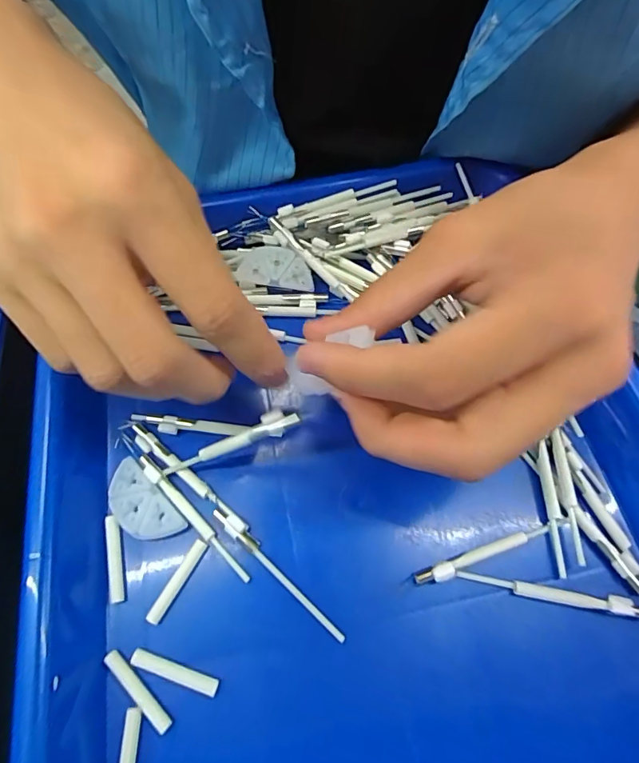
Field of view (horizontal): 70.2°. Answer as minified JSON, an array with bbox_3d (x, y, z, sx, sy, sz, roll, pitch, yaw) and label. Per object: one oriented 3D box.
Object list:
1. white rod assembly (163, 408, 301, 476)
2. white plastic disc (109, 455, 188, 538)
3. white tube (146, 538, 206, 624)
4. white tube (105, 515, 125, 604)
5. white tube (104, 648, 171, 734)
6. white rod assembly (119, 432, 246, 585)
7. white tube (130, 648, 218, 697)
[{"bbox_3d":[-0.038,0.025,0.186,0.069,0.005,0.008,-25,63,23],"label":"white rod assembly"},{"bbox_3d":[-0.075,0.051,0.191,0.020,0.006,0.038,-40,70,-15],"label":"white plastic disc"},{"bbox_3d":[-0.057,0.079,0.180,0.006,0.004,0.034,27,69,13],"label":"white tube"},{"bbox_3d":[-0.083,0.071,0.184,0.005,0.004,0.033,-15,66,-5],"label":"white tube"},{"bbox_3d":[-0.067,0.113,0.165,0.034,0.004,0.006,41,73,18],"label":"white tube"},{"bbox_3d":[-0.058,0.052,0.192,0.082,0.006,0.006,39,72,18],"label":"white rod assembly"},{"bbox_3d":[-0.054,0.106,0.166,0.033,0.004,0.006,16,67,9],"label":"white tube"}]

